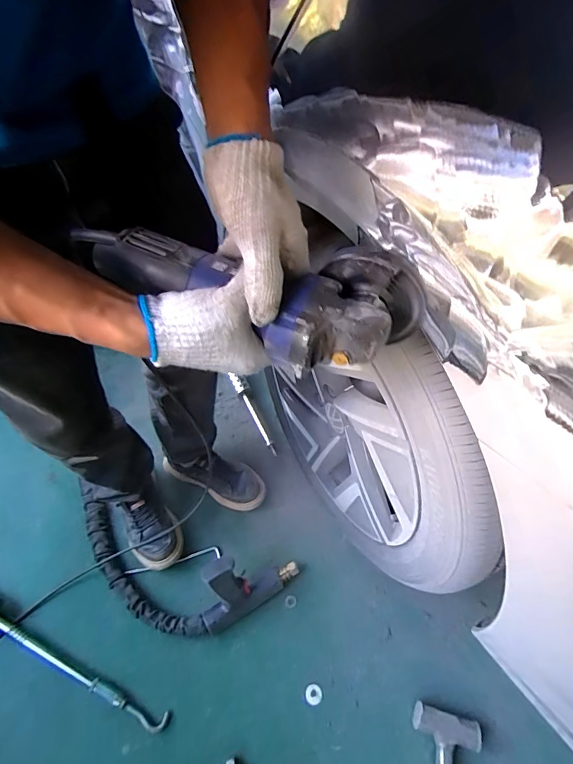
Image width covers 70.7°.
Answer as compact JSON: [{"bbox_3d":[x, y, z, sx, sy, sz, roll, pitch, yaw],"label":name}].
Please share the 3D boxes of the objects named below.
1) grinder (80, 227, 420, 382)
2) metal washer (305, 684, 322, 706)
[{"bbox_3d":[-0.047,-0.082,0.352,0.320,0.075,0.087,15,53,9],"label":"grinder"},{"bbox_3d":[0.050,0.584,0.754,0.031,0.004,0.031,-3,52,-5],"label":"metal washer"}]

